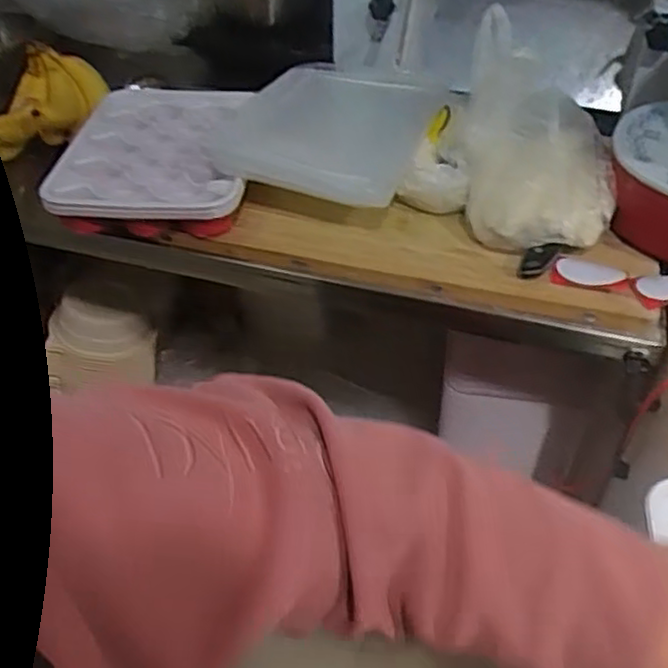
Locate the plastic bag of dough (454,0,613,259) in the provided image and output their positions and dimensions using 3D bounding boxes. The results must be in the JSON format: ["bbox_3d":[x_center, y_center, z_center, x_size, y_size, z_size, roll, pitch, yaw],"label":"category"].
[{"bbox_3d":[0.226,-0.219,0.772,0.151,0.174,0.198,1,43,1],"label":"plastic bag of dough"}]

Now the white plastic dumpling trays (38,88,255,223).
[{"bbox_3d":[-0.213,-0.225,0.866,0.226,0.041,0.279,5,43,6],"label":"white plastic dumpling trays"}]

